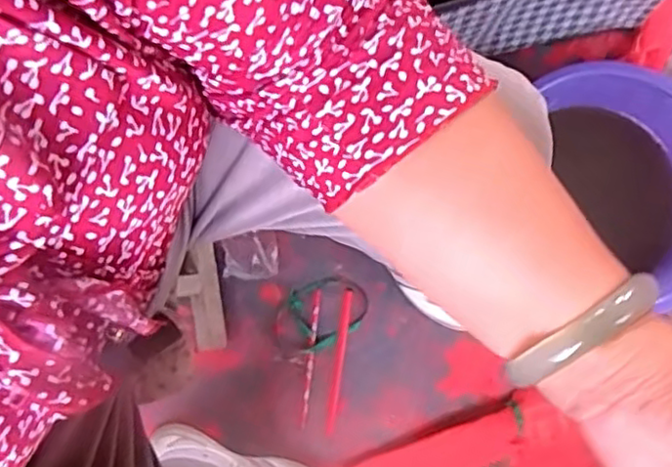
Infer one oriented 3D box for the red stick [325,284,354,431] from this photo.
[{"bbox_3d":[0.004,0.158,0.814,0.012,0.010,0.176,8,83,0],"label":"red stick"}]

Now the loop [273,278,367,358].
[{"bbox_3d":[-0.023,0.104,0.824,0.130,0.009,0.082,-20,84,-3],"label":"loop"}]

